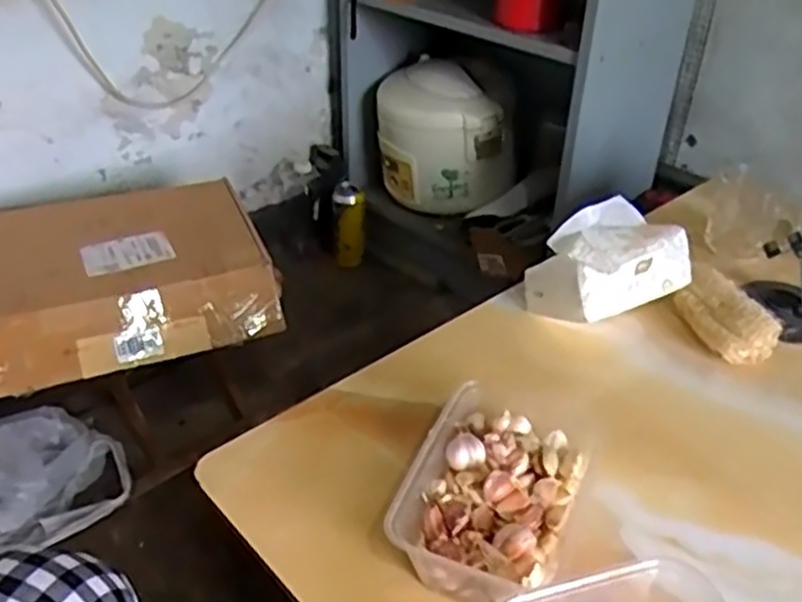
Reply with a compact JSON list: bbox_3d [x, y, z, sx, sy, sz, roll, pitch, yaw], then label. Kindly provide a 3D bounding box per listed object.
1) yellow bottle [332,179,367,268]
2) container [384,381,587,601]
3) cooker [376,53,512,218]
[{"bbox_3d":[-0.099,-0.144,1.441,0.061,0.149,0.073,0,35,-2],"label":"yellow bottle"},{"bbox_3d":[0.062,0.139,0.525,0.103,0.062,0.166,16,38,20],"label":"container"},{"bbox_3d":[0.078,-0.306,1.396,0.240,0.225,0.208,0,35,-2],"label":"cooker"}]

